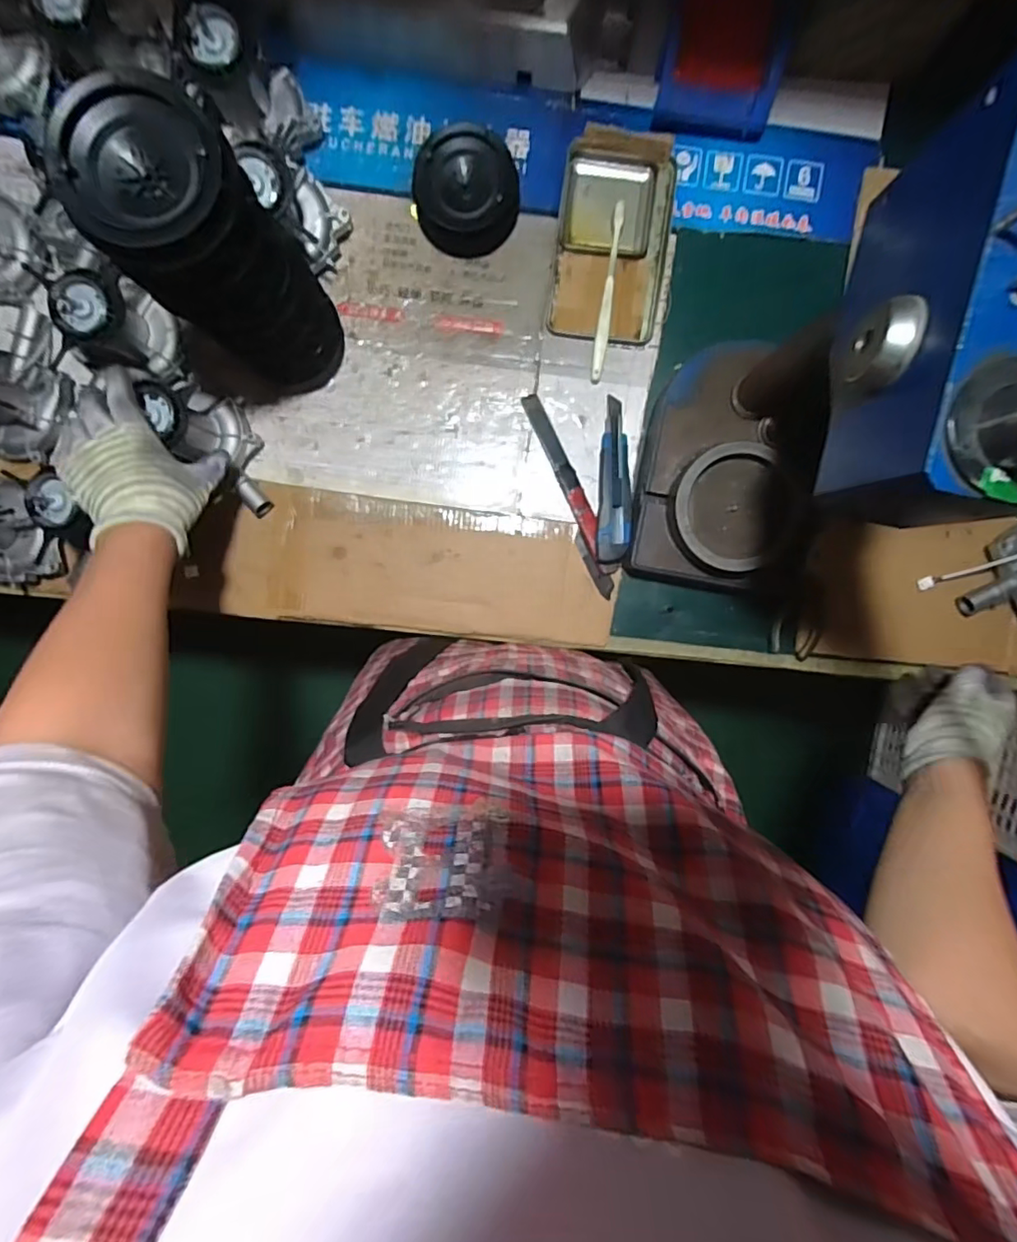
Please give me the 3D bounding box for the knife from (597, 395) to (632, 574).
[{"bbox_3d":[0.116,-0.149,0.611,0.035,0.023,0.186,1,95,1],"label":"knife"}]

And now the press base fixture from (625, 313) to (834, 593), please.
[{"bbox_3d":[0.236,-0.161,0.582,0.184,0.088,0.250,7,95,-1],"label":"press base fixture"}]

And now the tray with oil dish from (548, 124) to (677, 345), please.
[{"bbox_3d":[0.113,-0.409,0.595,0.118,0.022,0.200,6,95,0],"label":"tray with oil dish"}]

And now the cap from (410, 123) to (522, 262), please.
[{"bbox_3d":[-0.043,-0.441,0.573,0.108,0.054,0.096,-1,95,0],"label":"cap"}]

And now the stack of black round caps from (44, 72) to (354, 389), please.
[{"bbox_3d":[-0.221,-0.283,0.471,0.106,0.291,0.097,-41,93,11],"label":"stack of black round caps"}]

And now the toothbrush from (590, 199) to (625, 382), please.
[{"bbox_3d":[0.105,-0.346,0.592,0.012,0.026,0.169,7,95,0],"label":"toothbrush"}]

